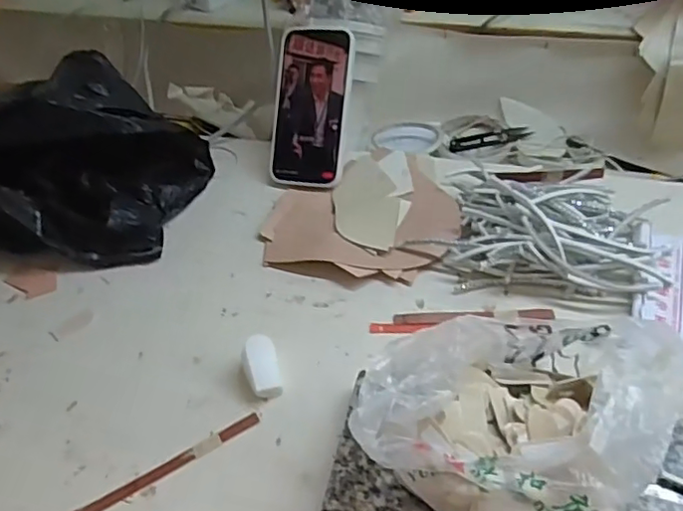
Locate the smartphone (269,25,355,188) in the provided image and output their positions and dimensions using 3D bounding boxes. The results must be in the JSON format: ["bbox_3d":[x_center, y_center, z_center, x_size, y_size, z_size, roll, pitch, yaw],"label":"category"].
[{"bbox_3d":[-0.033,-0.160,0.638,0.084,0.167,0.011,7,4,20],"label":"smartphone"}]

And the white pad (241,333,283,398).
[{"bbox_3d":[-0.061,0.085,0.456,0.025,0.029,0.040,-13,43,-8],"label":"white pad"}]

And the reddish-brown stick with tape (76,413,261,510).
[{"bbox_3d":[-0.121,0.147,0.415,0.139,0.004,0.011,-26,47,-21],"label":"reddish-brown stick with tape"}]

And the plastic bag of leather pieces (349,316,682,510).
[{"bbox_3d":[0.107,0.089,0.367,0.173,0.051,0.150,21,49,26],"label":"plastic bag of leather pieces"}]

